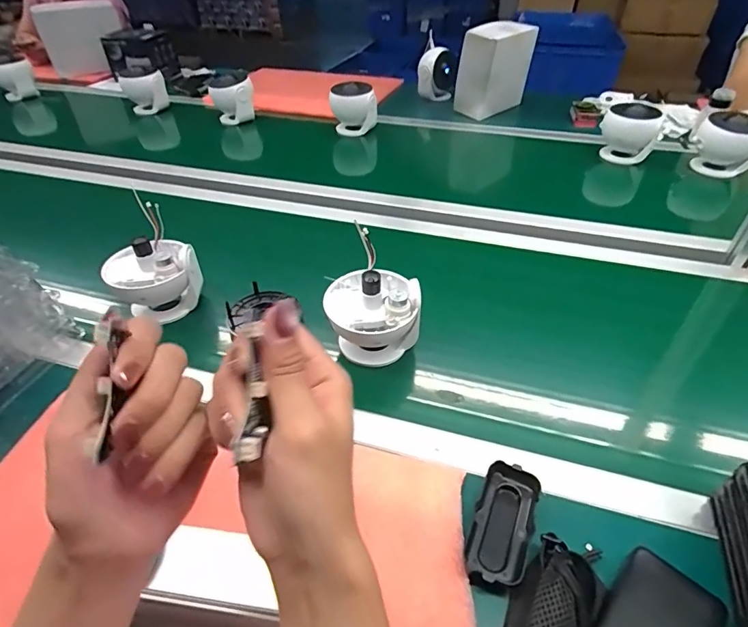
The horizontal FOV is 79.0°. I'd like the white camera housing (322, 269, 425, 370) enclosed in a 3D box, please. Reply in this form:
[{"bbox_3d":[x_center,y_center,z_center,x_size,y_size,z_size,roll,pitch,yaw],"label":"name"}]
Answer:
[{"bbox_3d":[-0.001,0.001,0.585,0.115,0.116,0.103,-6,39,-4],"label":"white camera housing"}]

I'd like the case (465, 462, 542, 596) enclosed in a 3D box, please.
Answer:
[{"bbox_3d":[0.120,0.197,0.423,0.052,0.029,0.110,16,43,22],"label":"case"}]

